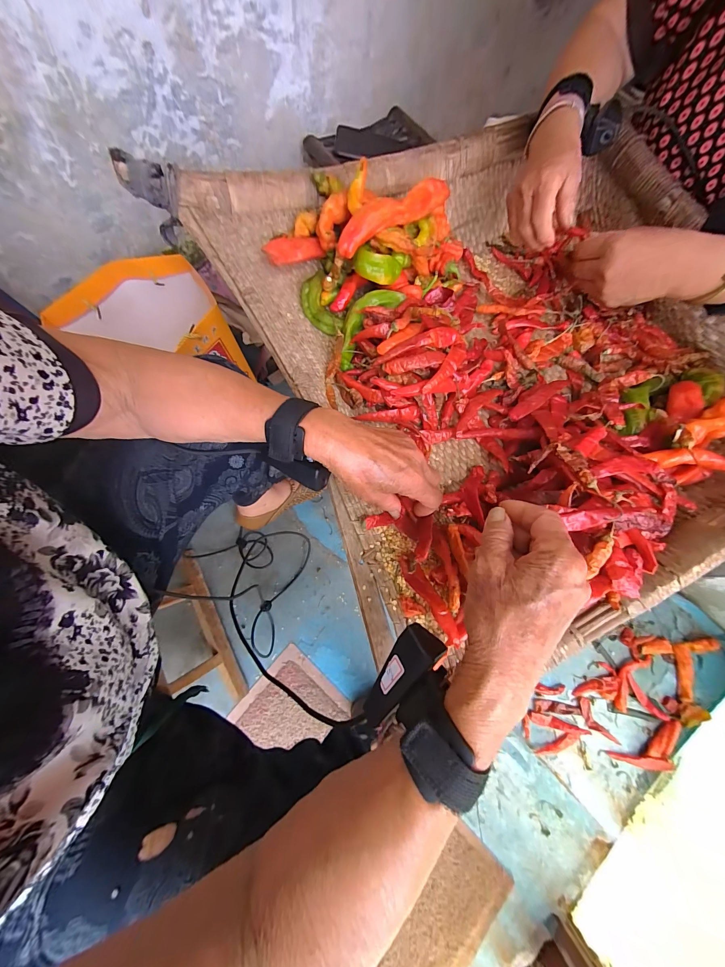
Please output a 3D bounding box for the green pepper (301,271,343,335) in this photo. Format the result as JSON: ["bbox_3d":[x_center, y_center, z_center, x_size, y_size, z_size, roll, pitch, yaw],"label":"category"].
[{"bbox_3d":[-0.056,-0.234,0.417,0.039,0.022,0.079,-27,91,-10],"label":"green pepper"}]

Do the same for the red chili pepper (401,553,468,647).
[{"bbox_3d":[0.067,0.112,0.312,0.020,0.016,0.092,-27,56,-10],"label":"red chili pepper"}]

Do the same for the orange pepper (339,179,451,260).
[{"bbox_3d":[0.033,-0.314,0.367,0.137,0.035,0.028,-29,76,-11],"label":"orange pepper"}]

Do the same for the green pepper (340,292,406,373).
[{"bbox_3d":[0.000,-0.203,0.400,0.041,0.026,0.118,39,96,10],"label":"green pepper"}]

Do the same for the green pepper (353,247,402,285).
[{"bbox_3d":[0.020,-0.261,0.379,0.060,0.024,0.026,6,71,-17],"label":"green pepper"}]

